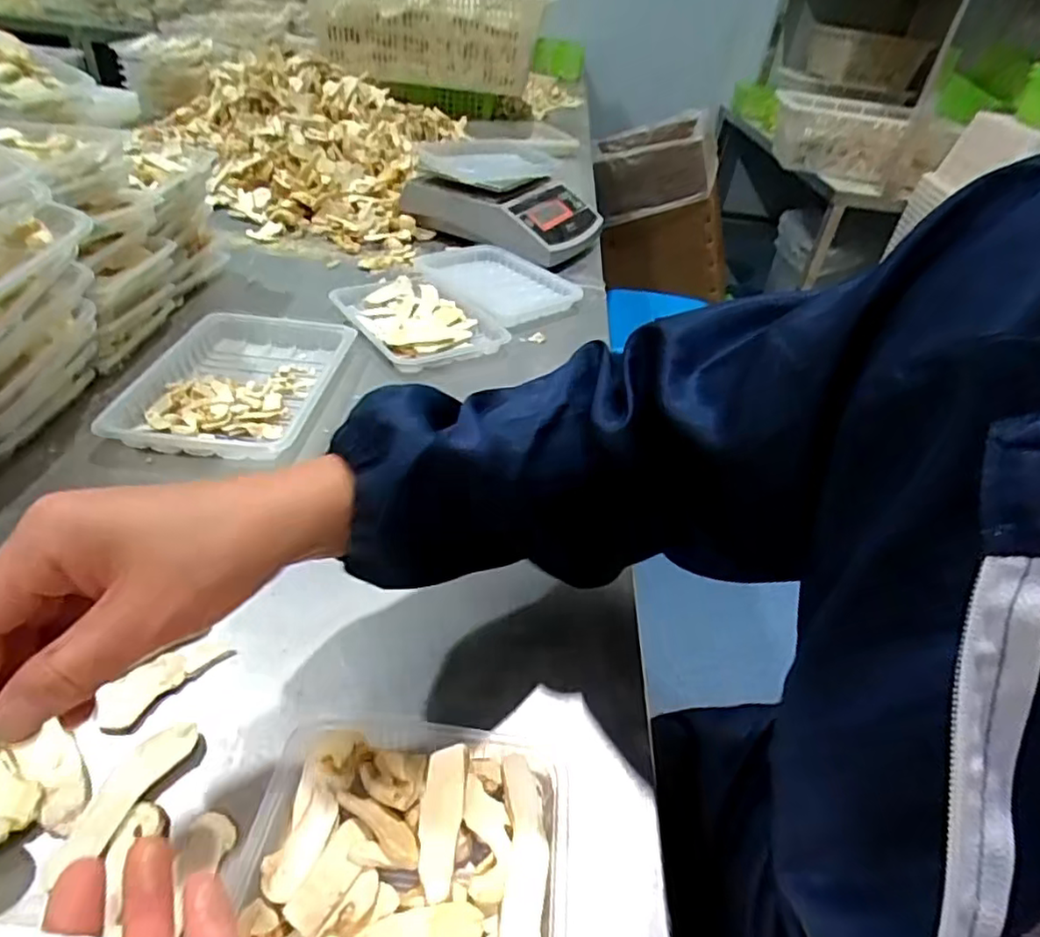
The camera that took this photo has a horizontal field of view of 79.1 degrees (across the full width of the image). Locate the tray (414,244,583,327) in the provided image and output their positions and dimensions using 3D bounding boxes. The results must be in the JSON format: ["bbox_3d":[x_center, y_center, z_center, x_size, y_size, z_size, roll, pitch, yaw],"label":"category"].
[{"bbox_3d":[-0.032,-0.236,0.783,0.192,0.023,0.147,33,44,28],"label":"tray"}]

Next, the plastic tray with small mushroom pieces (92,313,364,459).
[{"bbox_3d":[-0.239,-0.078,0.546,0.132,0.025,0.204,8,38,0],"label":"plastic tray with small mushroom pieces"}]

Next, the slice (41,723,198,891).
[{"bbox_3d":[-0.184,0.150,0.291,0.024,0.005,0.075,19,39,13],"label":"slice"}]

